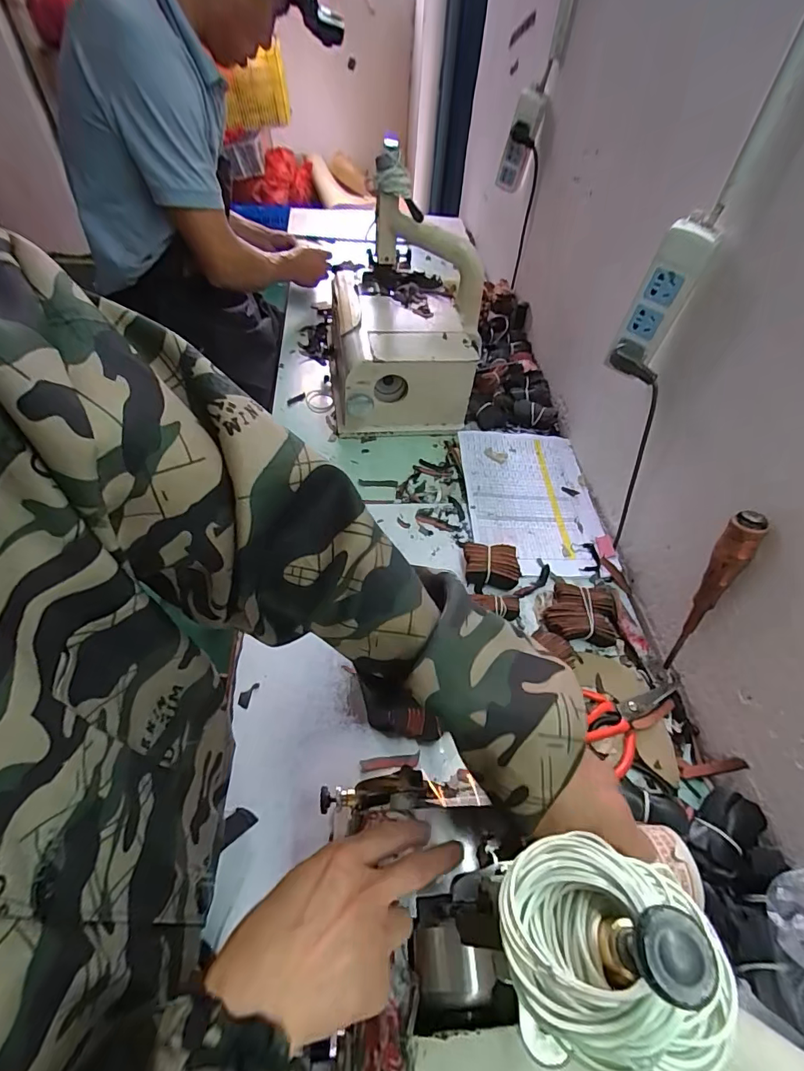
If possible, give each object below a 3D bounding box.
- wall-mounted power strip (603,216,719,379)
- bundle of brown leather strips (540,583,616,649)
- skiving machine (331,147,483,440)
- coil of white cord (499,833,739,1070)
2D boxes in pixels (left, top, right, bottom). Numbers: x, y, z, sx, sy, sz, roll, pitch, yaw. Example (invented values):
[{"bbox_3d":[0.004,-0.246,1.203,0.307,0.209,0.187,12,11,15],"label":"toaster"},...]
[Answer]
[{"bbox_3d":[0.301,-0.275,0.542,0.060,0.160,0.029,19,55,12],"label":"wall-mounted power strip"},{"bbox_3d":[0.238,0.104,0.606,0.096,0.034,0.075,8,53,4],"label":"bundle of brown leather strips"},{"bbox_3d":[0.004,-0.396,0.800,0.272,0.320,0.292,1,53,-1],"label":"skiving machine"},{"bbox_3d":[0.077,0.147,0.160,0.079,0.026,0.059,15,54,9],"label":"coil of white cord"}]

